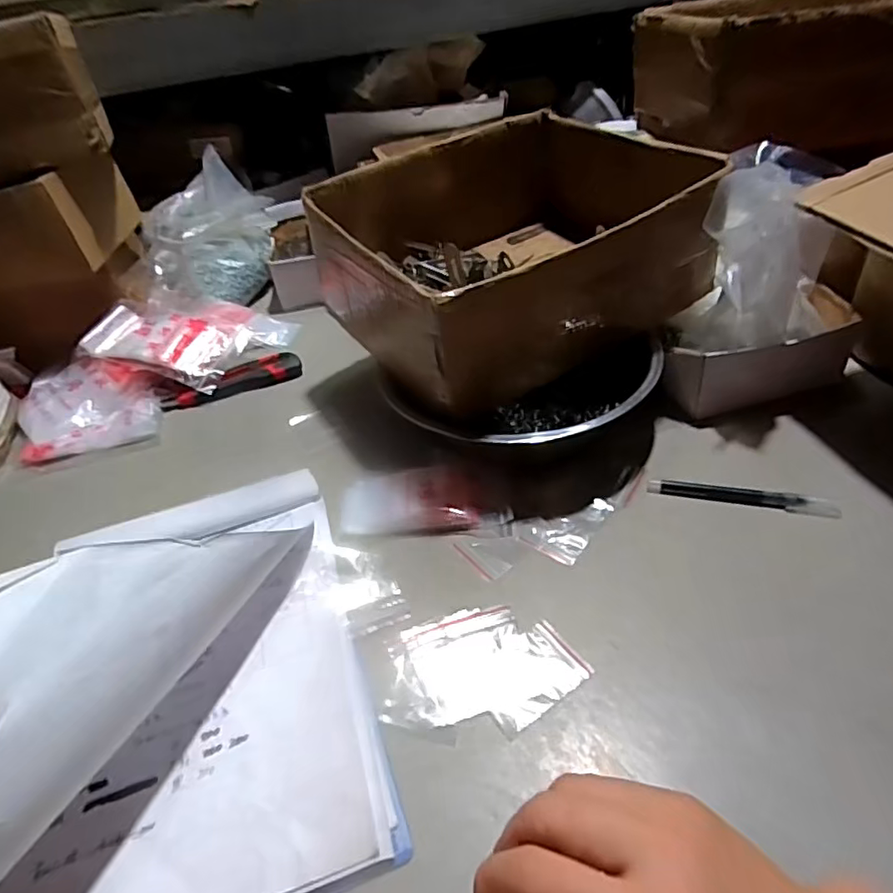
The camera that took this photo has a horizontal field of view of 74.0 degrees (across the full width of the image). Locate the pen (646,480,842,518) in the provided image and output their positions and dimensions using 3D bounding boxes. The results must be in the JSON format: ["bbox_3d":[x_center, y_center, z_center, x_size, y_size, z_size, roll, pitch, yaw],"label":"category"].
[{"bbox_3d":[0.234,0.038,0.473,0.137,0.007,0.018,8,44,17],"label":"pen"}]

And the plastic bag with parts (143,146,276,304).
[{"bbox_3d":[-0.326,-0.287,0.818,0.183,0.130,0.206,-20,43,-13],"label":"plastic bag with parts"}]

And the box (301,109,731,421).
[{"bbox_3d":[0.055,-0.182,0.550,0.296,0.131,0.251,-27,43,-20],"label":"box"}]

